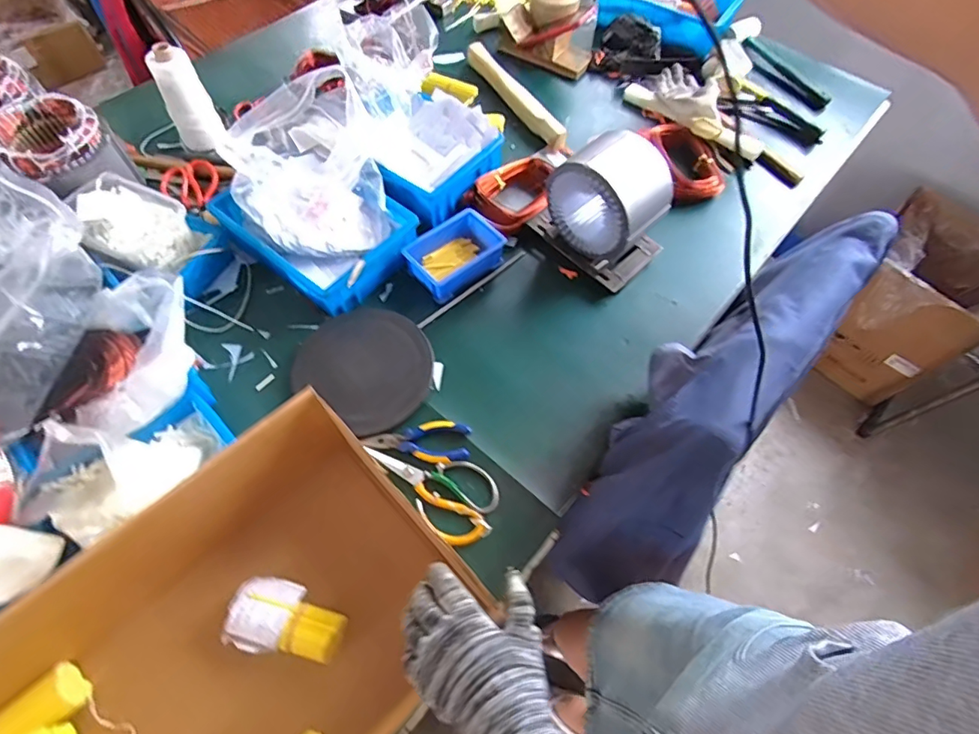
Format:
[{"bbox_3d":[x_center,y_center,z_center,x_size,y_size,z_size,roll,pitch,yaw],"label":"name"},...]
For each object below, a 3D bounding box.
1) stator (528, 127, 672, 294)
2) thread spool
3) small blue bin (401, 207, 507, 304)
[{"bbox_3d":[0.183,-0.252,0.804,0.177,0.204,0.128,42,68,18],"label":"stator"},{"bbox_3d":[-0.520,-0.456,0.872,0.074,0.153,0.079,1,62,-2],"label":"thread spool"},{"bbox_3d":[-0.054,-0.186,0.830,0.156,0.055,0.105,-38,70,-20],"label":"small blue bin"}]

